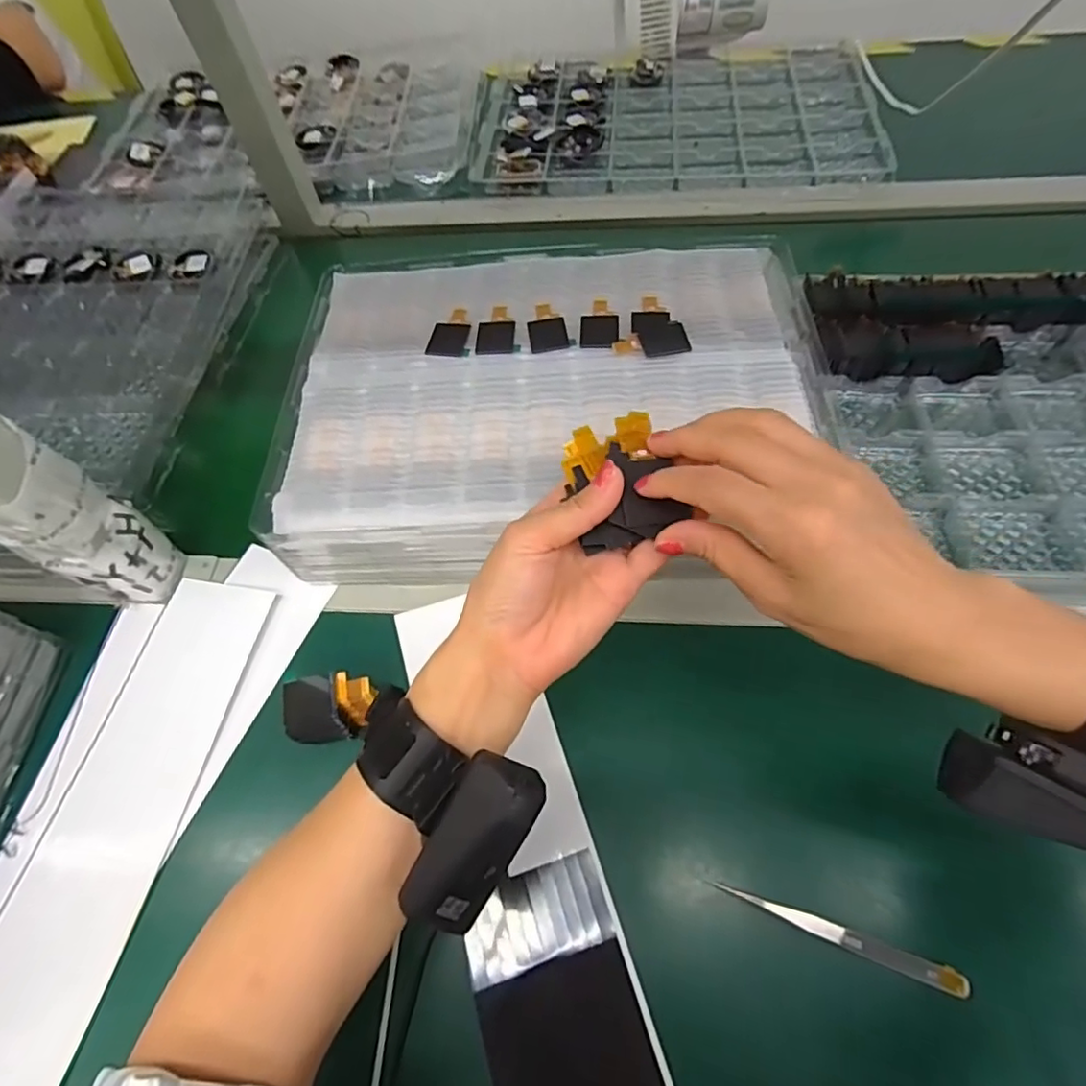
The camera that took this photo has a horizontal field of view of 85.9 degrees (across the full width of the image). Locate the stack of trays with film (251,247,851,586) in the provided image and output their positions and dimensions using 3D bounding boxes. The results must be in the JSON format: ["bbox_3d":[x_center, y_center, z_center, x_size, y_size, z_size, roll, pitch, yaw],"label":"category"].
[{"bbox_3d":[0.007,-0.097,0.434,0.369,0.075,0.277,1,61,5],"label":"stack of trays with film"}]

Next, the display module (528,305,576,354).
[{"bbox_3d":[0.004,-0.158,0.425,0.030,0.004,0.047,-9,61,-1],"label":"display module"}]

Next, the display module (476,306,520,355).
[{"bbox_3d":[-0.033,-0.157,0.430,0.031,0.004,0.046,-1,61,4],"label":"display module"}]

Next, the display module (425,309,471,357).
[{"bbox_3d":[-0.067,-0.157,0.434,0.031,0.004,0.046,6,62,7],"label":"display module"}]

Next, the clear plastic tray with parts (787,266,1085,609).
[{"bbox_3d":[0.422,-0.096,0.429,0.450,0.047,0.300,3,61,6],"label":"clear plastic tray with parts"}]

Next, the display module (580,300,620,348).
[{"bbox_3d":[0.042,-0.160,0.423,0.027,0.004,0.048,3,61,5],"label":"display module"}]

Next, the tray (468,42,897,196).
[{"bbox_3d":[0.148,-0.494,0.679,0.443,0.018,0.275,3,61,5],"label":"tray"}]

